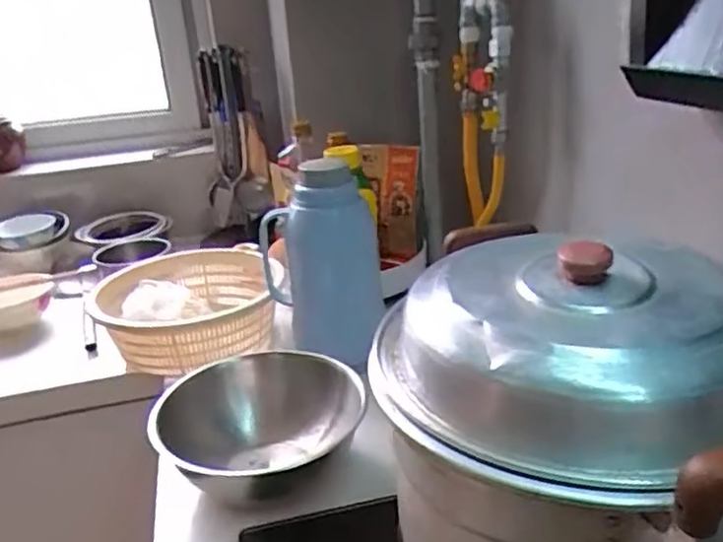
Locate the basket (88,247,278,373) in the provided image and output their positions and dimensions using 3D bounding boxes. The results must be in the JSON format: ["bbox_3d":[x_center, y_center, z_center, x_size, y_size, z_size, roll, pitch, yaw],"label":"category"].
[{"bbox_3d":[-0.268,0.051,1.012,0.244,0.086,0.308,-10,22,-13],"label":"basket"}]

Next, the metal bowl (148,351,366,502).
[{"bbox_3d":[-0.108,0.174,0.701,0.206,0.093,0.203,-4,22,2],"label":"metal bowl"}]

